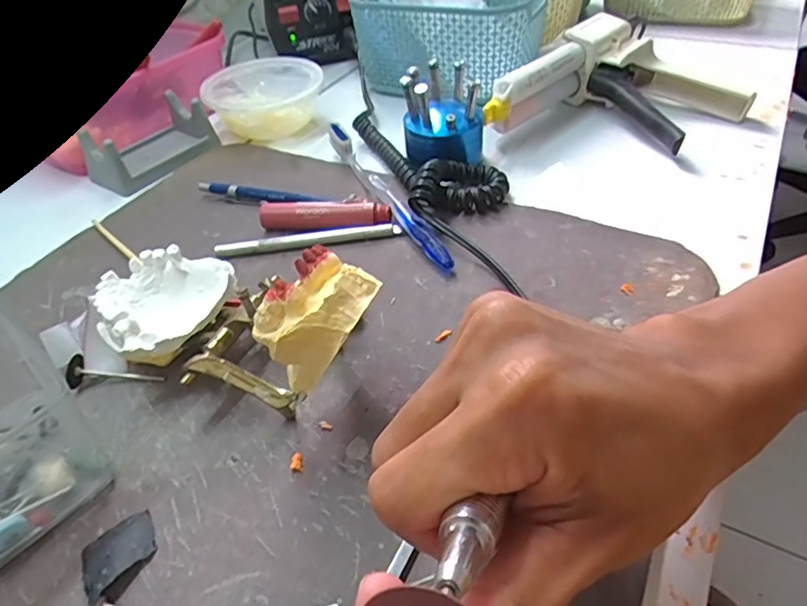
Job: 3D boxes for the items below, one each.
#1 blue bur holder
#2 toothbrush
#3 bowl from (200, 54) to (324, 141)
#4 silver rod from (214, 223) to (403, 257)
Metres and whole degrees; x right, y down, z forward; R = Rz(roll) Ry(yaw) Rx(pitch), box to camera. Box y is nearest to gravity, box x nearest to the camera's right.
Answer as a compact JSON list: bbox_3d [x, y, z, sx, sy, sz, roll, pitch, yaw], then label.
[{"bbox_3d":[0.029,-0.142,0.408,0.057,0.055,0.057,0,44,5],"label":"blue bur holder"},{"bbox_3d":[-0.015,-0.078,0.385,0.013,0.020,0.182,-21,46,-16],"label":"toothbrush"},{"bbox_3d":[-0.124,-0.183,0.496,0.098,0.038,0.108,-18,45,-13],"label":"bowl"},{"bbox_3d":[-0.062,-0.041,0.359,0.118,0.010,0.009,-8,44,-3],"label":"silver rod"}]

